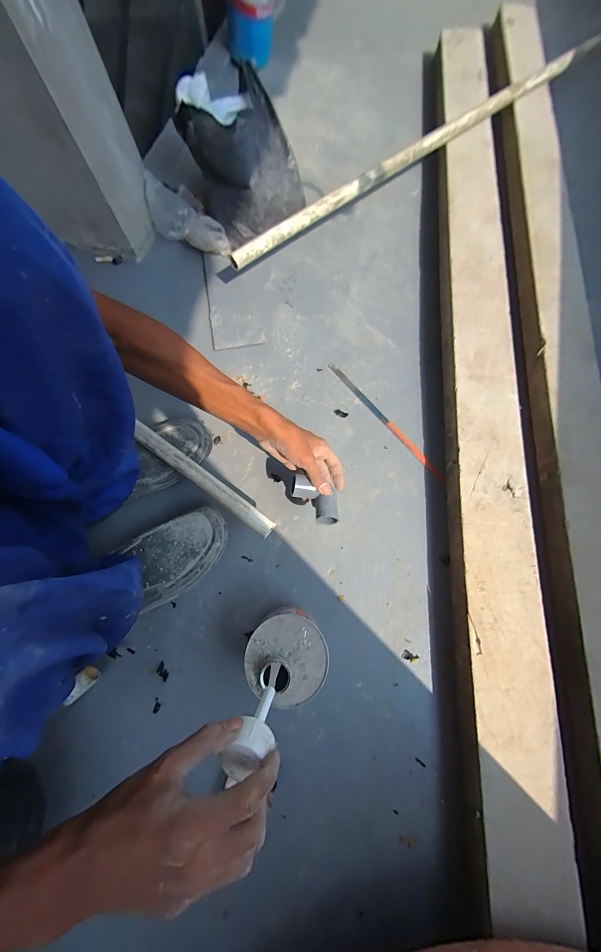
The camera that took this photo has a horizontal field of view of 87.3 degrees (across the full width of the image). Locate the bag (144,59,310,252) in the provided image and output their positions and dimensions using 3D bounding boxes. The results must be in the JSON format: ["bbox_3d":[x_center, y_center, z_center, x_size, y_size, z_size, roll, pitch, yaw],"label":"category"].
[{"bbox_3d":[-0.159,-0.583,0.611,0.291,0.169,0.229,-20,75,-6],"label":"bag"}]

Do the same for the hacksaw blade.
[{"bbox_3d":[0.151,-0.100,0.564,0.015,0.006,0.290,-38,78,-10],"label":"hacksaw blade"}]

